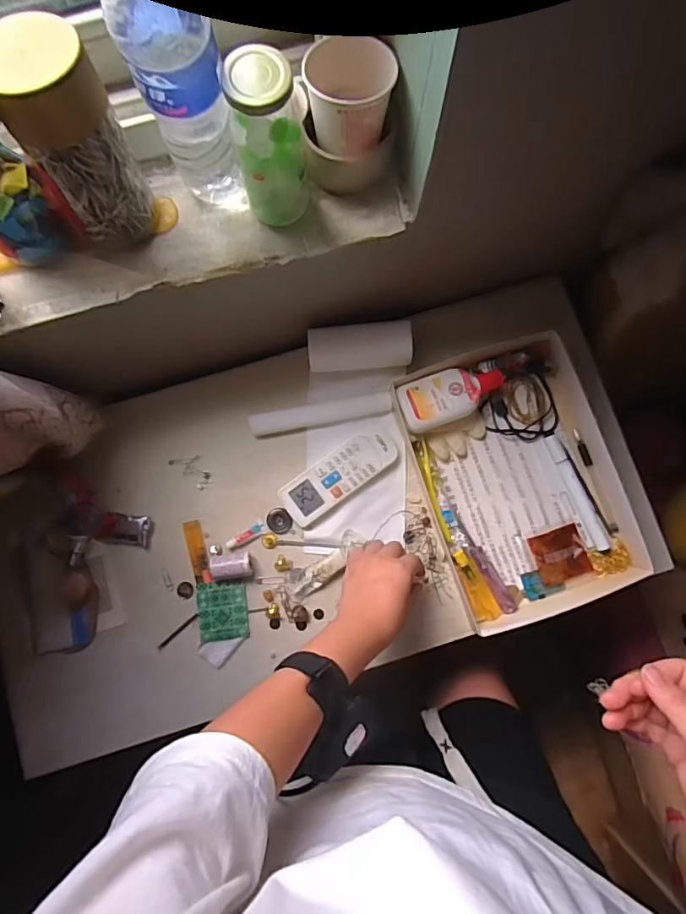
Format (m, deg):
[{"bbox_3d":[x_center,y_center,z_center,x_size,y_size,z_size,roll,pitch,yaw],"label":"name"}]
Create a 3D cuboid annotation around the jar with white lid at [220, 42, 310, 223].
[{"bbox_3d":[-0.057,-0.247,0.413,0.051,0.122,0.055,0,81,-1],"label":"jar with white lid"}]

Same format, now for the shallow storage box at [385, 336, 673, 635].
[{"bbox_3d":[0.221,0.021,0.619,0.246,0.038,0.312,-19,82,-3],"label":"shallow storage box"}]

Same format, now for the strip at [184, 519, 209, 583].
[{"bbox_3d":[-0.174,0.111,0.620,0.019,0.005,0.069,-15,82,-3],"label":"strip"}]

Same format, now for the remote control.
[{"bbox_3d":[-0.003,0.023,0.628,0.147,0.012,0.057,-34,83,-5],"label":"remote control"}]

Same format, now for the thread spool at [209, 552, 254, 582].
[{"bbox_3d":[-0.130,0.128,0.607,0.049,0.024,0.029,-8,81,-2],"label":"thread spool"}]

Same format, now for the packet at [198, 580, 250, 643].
[{"bbox_3d":[-0.139,0.180,0.608,0.057,0.008,0.065,-4,81,-1],"label":"packet"}]

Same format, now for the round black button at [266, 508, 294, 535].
[{"bbox_3d":[-0.076,0.077,0.625,0.031,0.010,0.031,0,81,-1],"label":"round black button"}]

